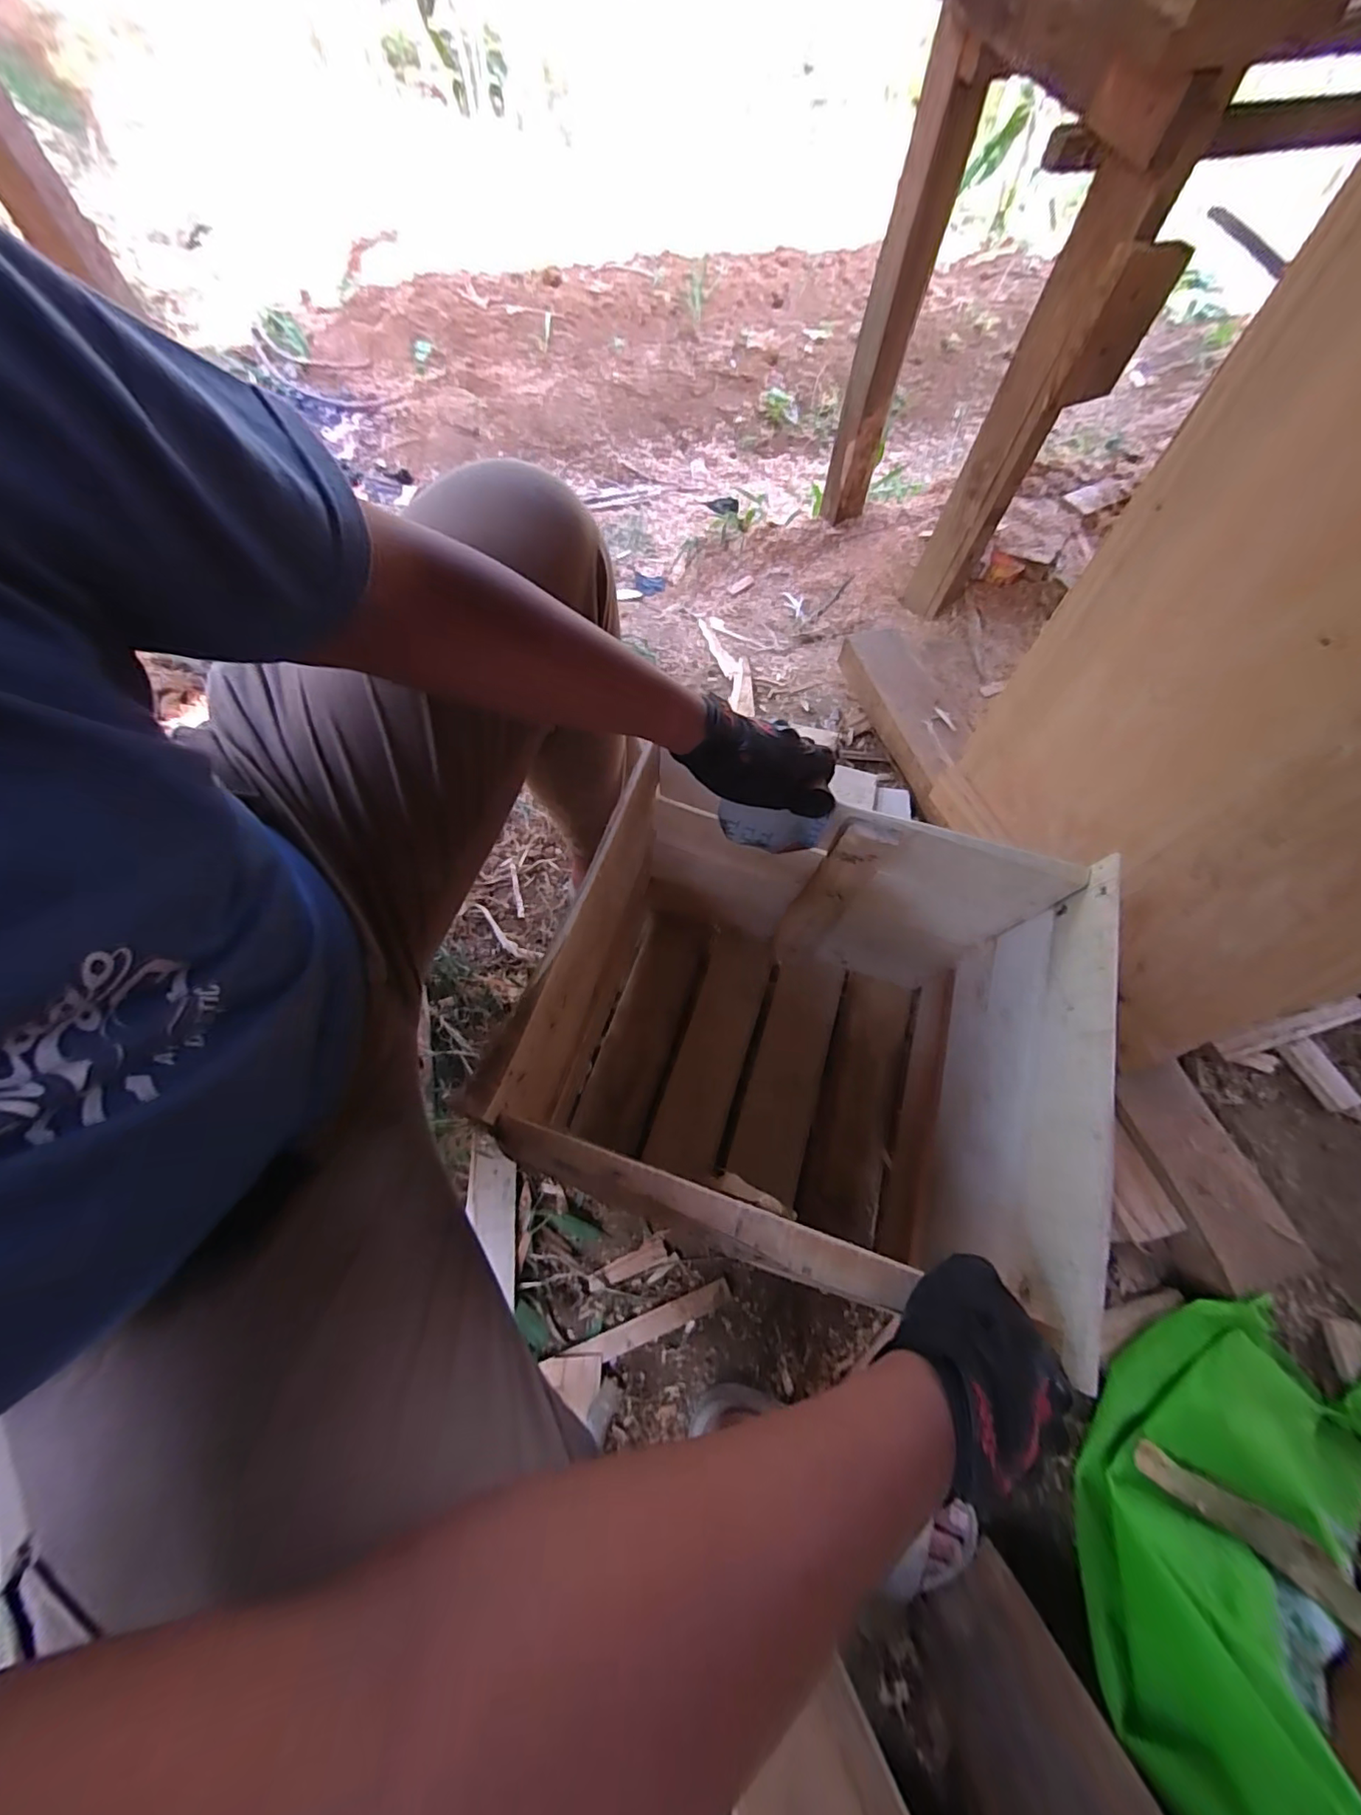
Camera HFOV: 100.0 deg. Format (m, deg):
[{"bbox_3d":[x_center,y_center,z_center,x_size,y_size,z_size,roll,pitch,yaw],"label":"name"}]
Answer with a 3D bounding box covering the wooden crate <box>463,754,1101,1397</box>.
[{"bbox_3d":[0.107,0.135,0.611,0.429,0.430,0.364,16,69,8],"label":"wooden crate"}]

